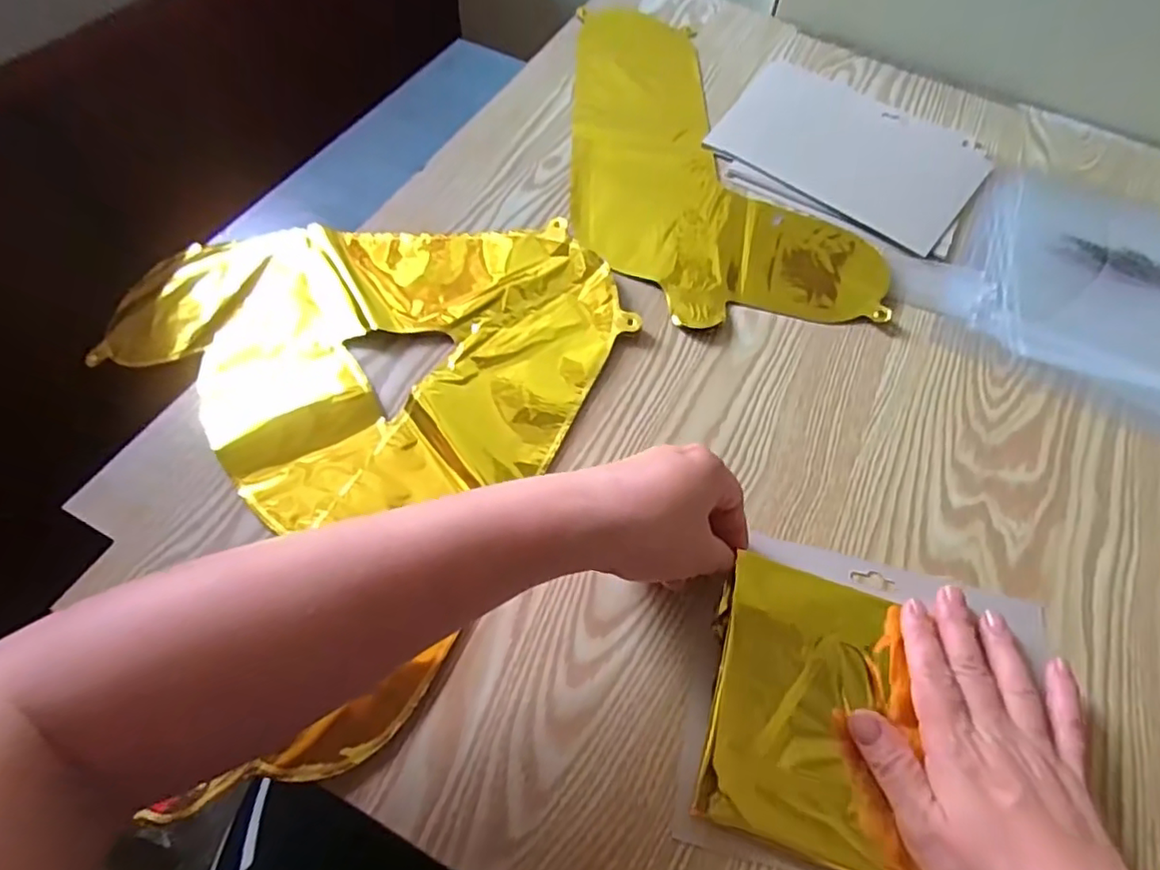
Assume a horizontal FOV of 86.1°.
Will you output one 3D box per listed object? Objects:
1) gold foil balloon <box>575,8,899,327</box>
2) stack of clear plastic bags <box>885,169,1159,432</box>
[{"bbox_3d":[0.094,-0.253,0.545,0.217,0.012,0.399,-8,60,-9],"label":"gold foil balloon"},{"bbox_3d":[0.421,-0.129,0.500,0.272,0.005,0.264,31,62,14],"label":"stack of clear plastic bags"}]

